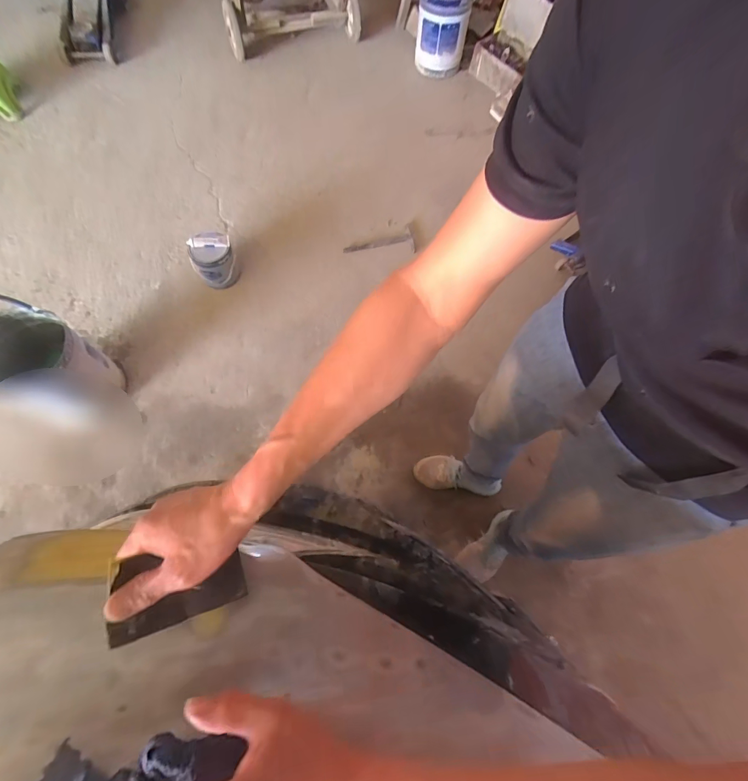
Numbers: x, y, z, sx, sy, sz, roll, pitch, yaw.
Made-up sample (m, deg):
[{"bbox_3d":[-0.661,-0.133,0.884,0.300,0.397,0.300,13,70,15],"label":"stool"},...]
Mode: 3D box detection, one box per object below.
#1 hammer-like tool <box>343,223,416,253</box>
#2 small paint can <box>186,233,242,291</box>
[{"bbox_3d":[0.031,-0.681,1.829,0.344,0.044,0.121,-12,69,-10],"label":"hammer-like tool"},{"bbox_3d":[-0.654,-0.527,1.633,0.164,0.213,0.156,2,68,-4],"label":"small paint can"}]

